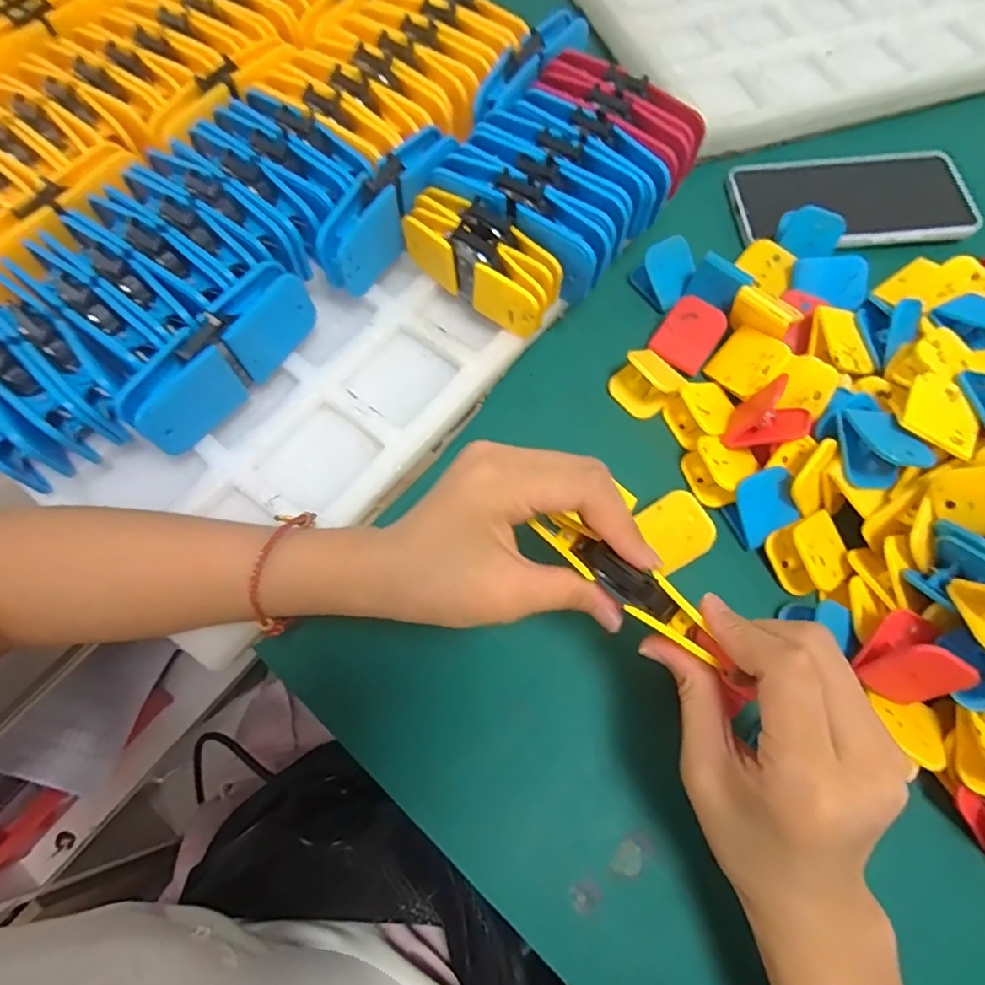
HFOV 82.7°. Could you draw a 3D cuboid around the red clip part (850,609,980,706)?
[{"bbox_3d":[0.196,0.077,0.264,0.040,0.031,0.040,-6,68,-2],"label":"red clip part"}]

